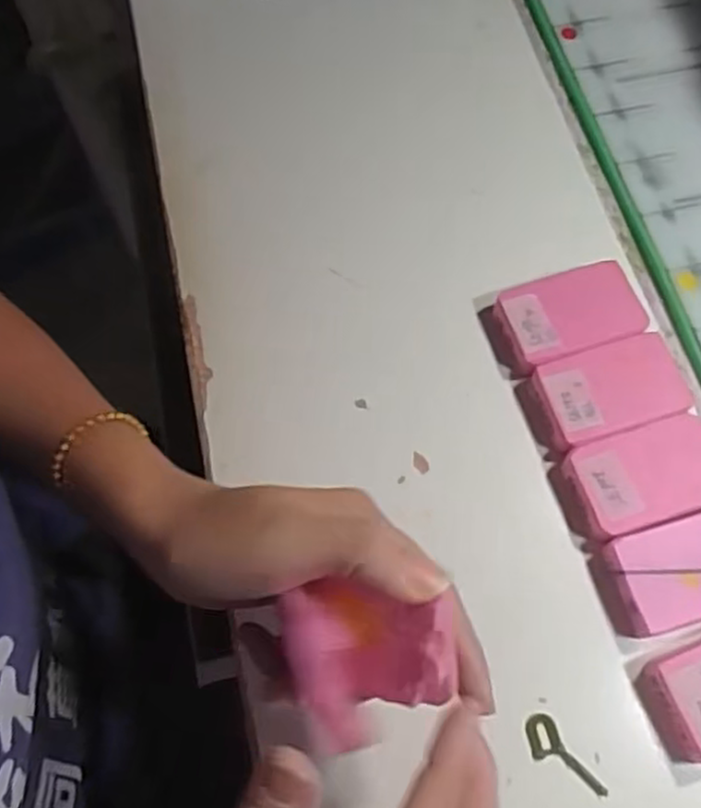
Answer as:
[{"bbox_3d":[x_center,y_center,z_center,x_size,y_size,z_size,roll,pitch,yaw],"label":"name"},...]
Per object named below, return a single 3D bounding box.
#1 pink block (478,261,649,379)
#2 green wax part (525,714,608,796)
[{"bbox_3d":[0.114,-0.046,0.385,0.080,0.016,0.046,-19,69,-5],"label":"pink block"},{"bbox_3d":[0.092,0.155,0.313,0.016,0.004,0.041,-34,70,-10],"label":"green wax part"}]

